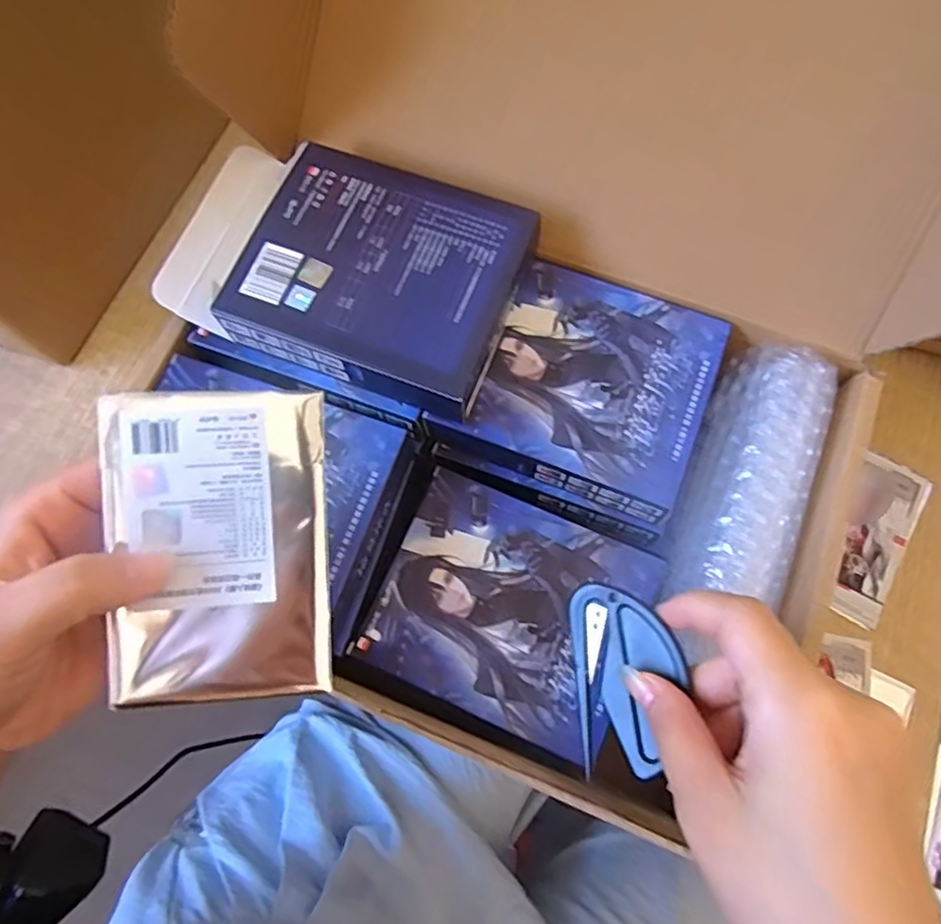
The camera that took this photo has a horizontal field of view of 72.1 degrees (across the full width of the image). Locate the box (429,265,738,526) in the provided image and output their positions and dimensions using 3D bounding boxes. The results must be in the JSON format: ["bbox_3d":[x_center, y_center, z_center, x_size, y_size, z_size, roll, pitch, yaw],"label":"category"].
[{"bbox_3d":[0.055,-0.036,0.323,0.120,0.038,0.106,24,74,8],"label":"box"}]

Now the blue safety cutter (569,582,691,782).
[{"bbox_3d":[0.061,0.082,0.249,0.045,0.004,0.070,-14,69,34],"label":"blue safety cutter"}]

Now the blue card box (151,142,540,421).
[{"bbox_3d":[-0.060,-0.092,0.309,0.162,0.039,0.099,19,72,7],"label":"blue card box"}]

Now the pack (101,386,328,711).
[{"bbox_3d":[-0.083,0.029,0.215,0.068,0.004,0.102,-1,94,-9],"label":"pack"}]

